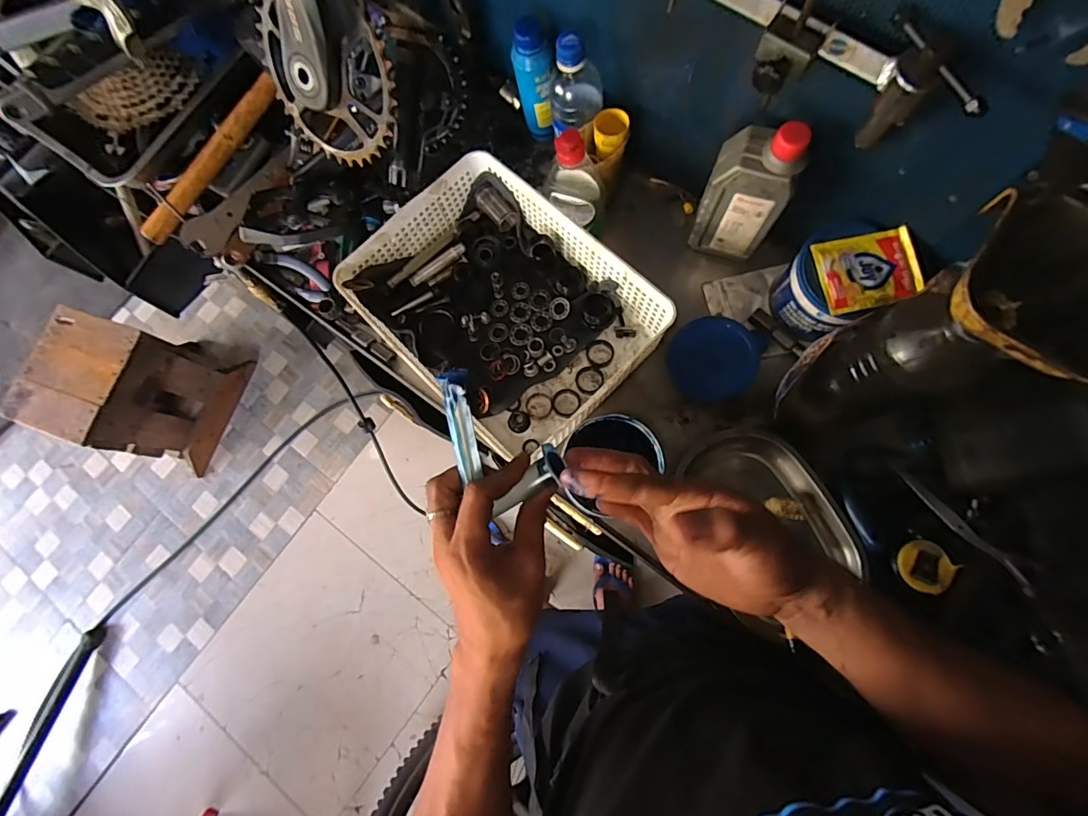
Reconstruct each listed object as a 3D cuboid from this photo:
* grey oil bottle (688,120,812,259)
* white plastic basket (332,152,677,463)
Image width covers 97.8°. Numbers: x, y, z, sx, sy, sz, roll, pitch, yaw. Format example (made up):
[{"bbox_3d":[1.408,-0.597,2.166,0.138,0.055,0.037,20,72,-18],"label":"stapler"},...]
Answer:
[{"bbox_3d":[0.217,-0.233,0.512,0.081,0.173,0.050,20,80,9],"label":"grey oil bottle"},{"bbox_3d":[-0.052,-0.123,0.573,0.260,0.075,0.325,-44,81,-8],"label":"white plastic basket"}]

